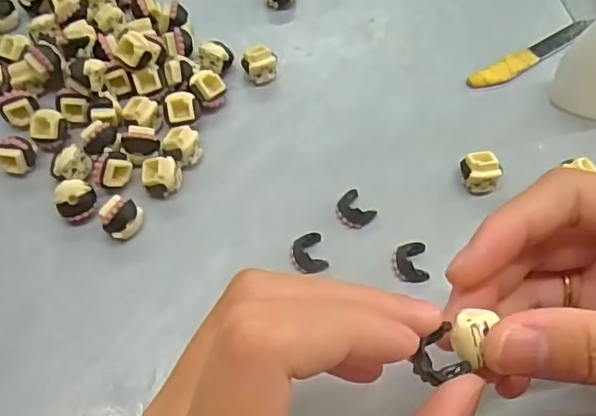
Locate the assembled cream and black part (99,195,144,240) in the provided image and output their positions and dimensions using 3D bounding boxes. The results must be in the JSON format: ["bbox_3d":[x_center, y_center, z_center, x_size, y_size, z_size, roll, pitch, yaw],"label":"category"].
[{"bbox_3d":[-0.072,0.004,0.237,0.015,0.015,0.014,-1,63,1],"label":"assembled cream and black part"}]

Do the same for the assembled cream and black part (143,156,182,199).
[{"bbox_3d":[-0.058,-0.014,0.245,0.014,0.013,0.013,-5,63,-1],"label":"assembled cream and black part"}]

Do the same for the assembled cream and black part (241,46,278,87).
[{"bbox_3d":[-0.018,-0.067,0.274,0.016,0.015,0.013,-11,63,-4],"label":"assembled cream and black part"}]

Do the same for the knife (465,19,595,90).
[{"bbox_3d":[0.114,-0.075,0.280,0.073,0.004,0.011,-27,65,-12],"label":"knife"}]

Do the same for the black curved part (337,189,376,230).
[{"bbox_3d":[0.023,0.000,0.243,0.014,0.007,0.016,-35,67,-15],"label":"black curved part"}]

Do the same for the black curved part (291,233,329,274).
[{"bbox_3d":[0.004,0.018,0.234,0.014,0.006,0.017,-13,63,-5],"label":"black curved part"}]

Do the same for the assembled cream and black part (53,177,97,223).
[{"bbox_3d":[-0.091,-0.003,0.240,0.013,0.015,0.015,5,63,4],"label":"assembled cream and black part"}]

